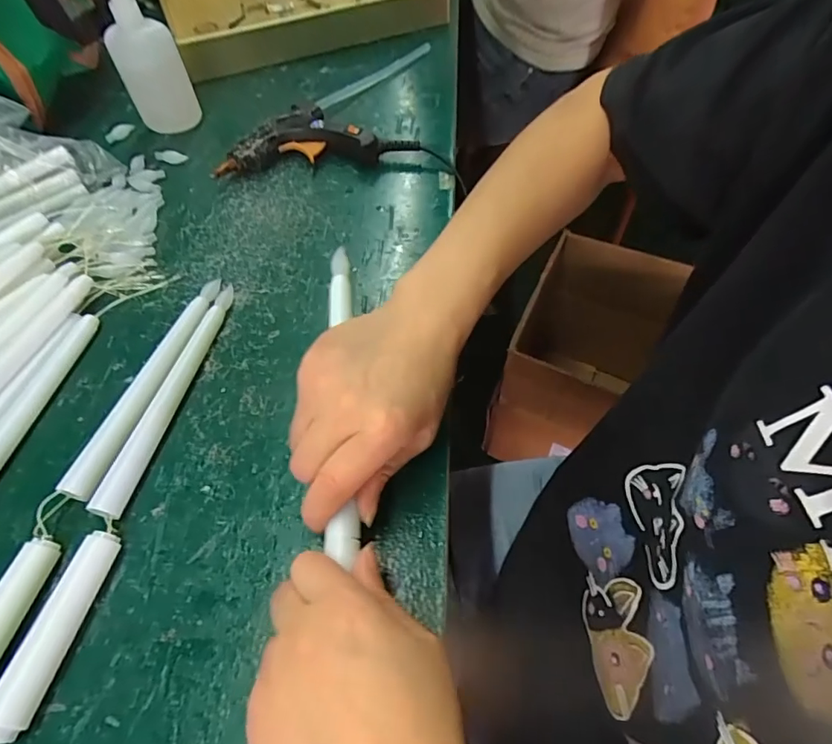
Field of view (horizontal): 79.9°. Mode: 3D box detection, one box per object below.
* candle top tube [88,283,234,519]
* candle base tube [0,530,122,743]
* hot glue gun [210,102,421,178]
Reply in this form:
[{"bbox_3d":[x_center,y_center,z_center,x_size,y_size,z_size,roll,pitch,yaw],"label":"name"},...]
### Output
[{"bbox_3d":[-0.152,0.010,0.313,0.013,0.013,0.167,9,57,7],"label":"candle top tube"},{"bbox_3d":[-0.170,0.121,0.236,0.018,0.017,0.086,9,57,7],"label":"candle base tube"},{"bbox_3d":[-0.091,-0.211,0.450,0.172,0.030,0.065,-8,56,-5],"label":"hot glue gun"}]

